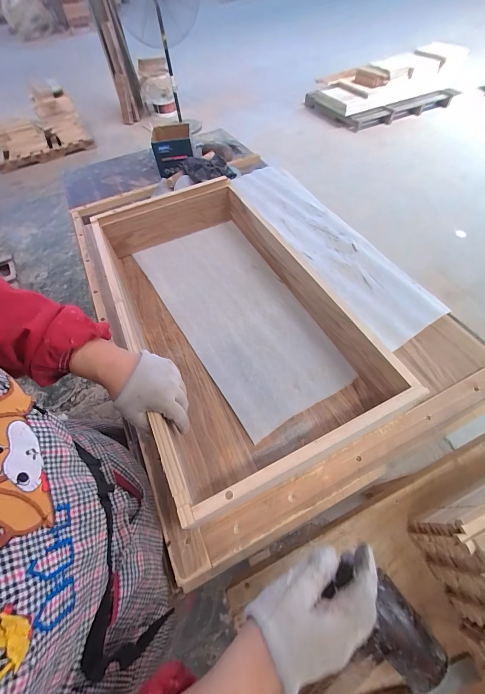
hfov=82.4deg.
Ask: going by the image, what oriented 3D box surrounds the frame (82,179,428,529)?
[{"bbox_3d":[-0.052,-0.092,0.570,0.395,0.148,0.710,-28,55,-13],"label":"frame"}]

